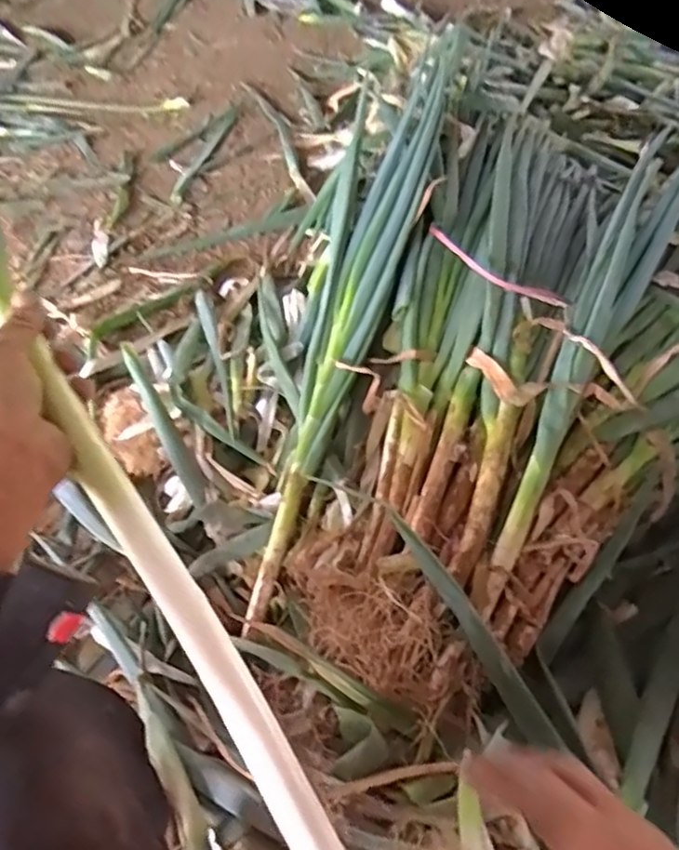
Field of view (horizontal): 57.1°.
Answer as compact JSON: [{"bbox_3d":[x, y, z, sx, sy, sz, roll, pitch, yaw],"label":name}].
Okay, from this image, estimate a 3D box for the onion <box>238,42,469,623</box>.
[{"bbox_3d":[0.017,-0.214,0.978,0.165,0.100,0.950,14,72,11],"label":"onion"}]

